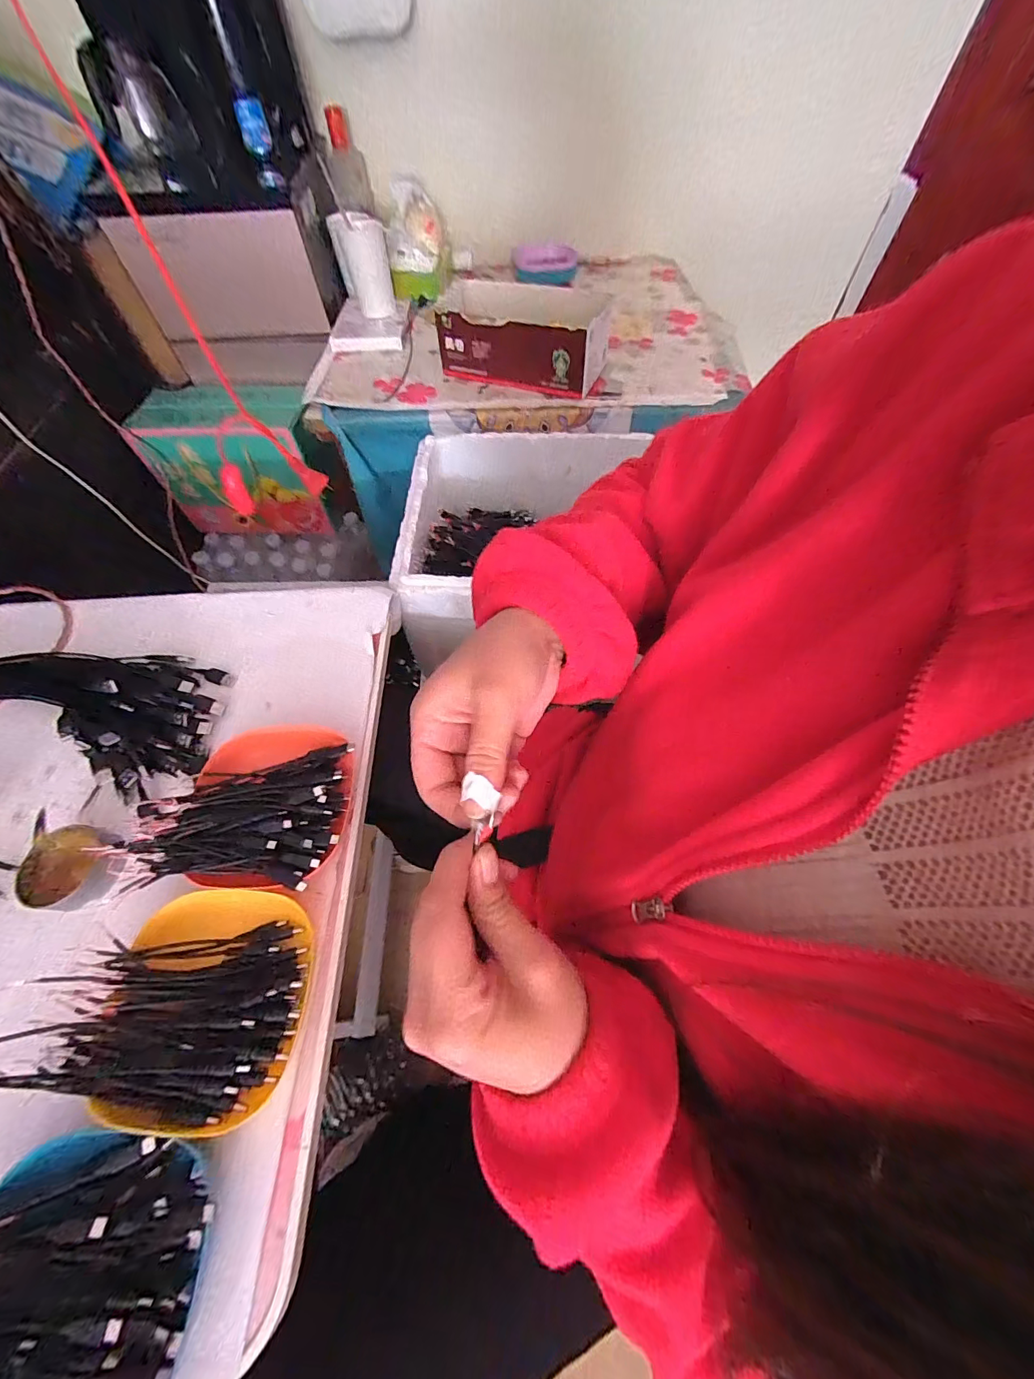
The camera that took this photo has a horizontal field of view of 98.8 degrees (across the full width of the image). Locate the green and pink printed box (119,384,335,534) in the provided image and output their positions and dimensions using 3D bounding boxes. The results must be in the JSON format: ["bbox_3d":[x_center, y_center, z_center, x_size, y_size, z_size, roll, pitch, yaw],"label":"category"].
[{"bbox_3d":[-0.564,-0.483,0.944,0.320,0.235,0.166,4,60,3],"label":"green and pink printed box"}]

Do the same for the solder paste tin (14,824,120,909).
[{"bbox_3d":[-0.379,0.150,0.375,0.057,0.028,0.063,-5,60,-2],"label":"solder paste tin"}]

